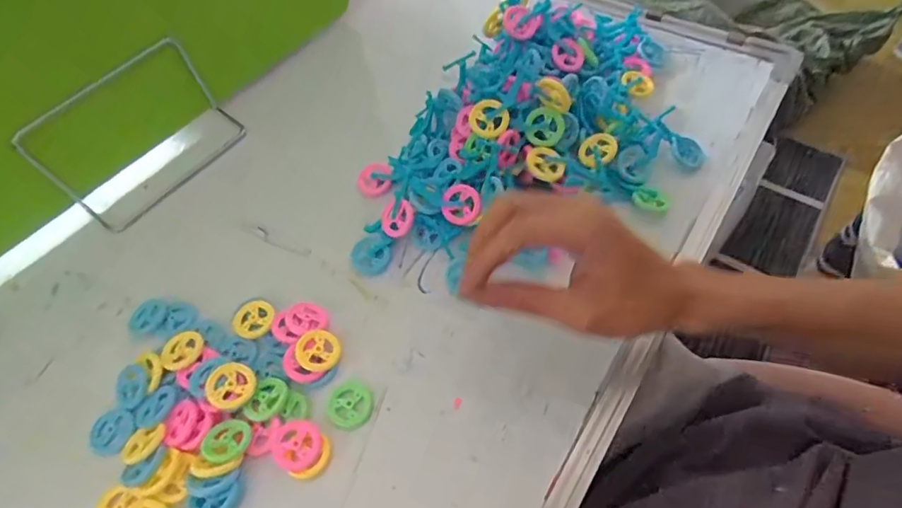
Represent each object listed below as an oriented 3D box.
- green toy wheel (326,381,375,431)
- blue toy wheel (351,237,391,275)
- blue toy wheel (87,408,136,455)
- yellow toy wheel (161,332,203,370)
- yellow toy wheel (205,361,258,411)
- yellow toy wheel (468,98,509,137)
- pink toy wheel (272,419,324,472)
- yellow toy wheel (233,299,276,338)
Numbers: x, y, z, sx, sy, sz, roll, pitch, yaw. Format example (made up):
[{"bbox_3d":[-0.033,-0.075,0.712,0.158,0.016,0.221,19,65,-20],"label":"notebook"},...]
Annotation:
[{"bbox_3d":[-0.067,0.100,0.339,0.030,0.005,0.031,-2,58,3],"label":"green toy wheel"},{"bbox_3d":[-0.062,0.001,0.395,0.029,0.005,0.027,0,78,-2],"label":"blue toy wheel"},{"bbox_3d":[-0.224,0.117,0.337,0.032,0.005,0.028,18,61,15],"label":"blue toy wheel"},{"bbox_3d":[-0.190,0.068,0.360,0.024,0.004,0.029,29,62,2],"label":"yellow toy wheel"},{"bbox_3d":[-0.143,0.085,0.331,0.030,0.006,0.029,7,60,-13],"label":"yellow toy wheel"},{"bbox_3d":[0.029,-0.103,0.389,0.029,0.009,0.029,1,94,10],"label":"yellow toy wheel"},{"bbox_3d":[-0.096,0.120,0.323,0.029,0.008,0.030,-2,58,3],"label":"pink toy wheel"},{"bbox_3d":[-0.144,0.047,0.372,0.029,0.007,0.027,-2,58,3],"label":"yellow toy wheel"}]

